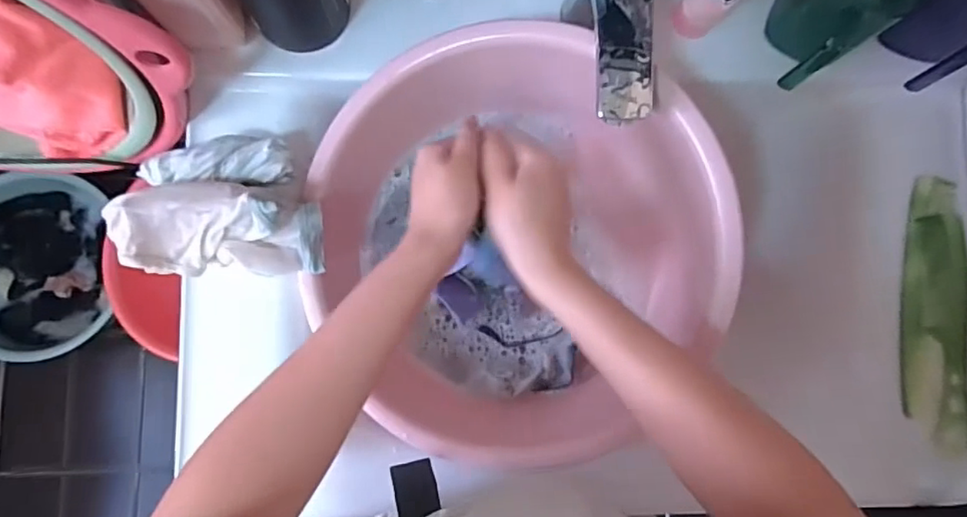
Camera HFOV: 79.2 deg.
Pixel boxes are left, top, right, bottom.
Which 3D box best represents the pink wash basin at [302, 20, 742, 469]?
[{"bbox_3d":[0.024,-0.002,0.491,0.314,0.172,0.313,-34,87,-6],"label":"pink wash basin"}]

